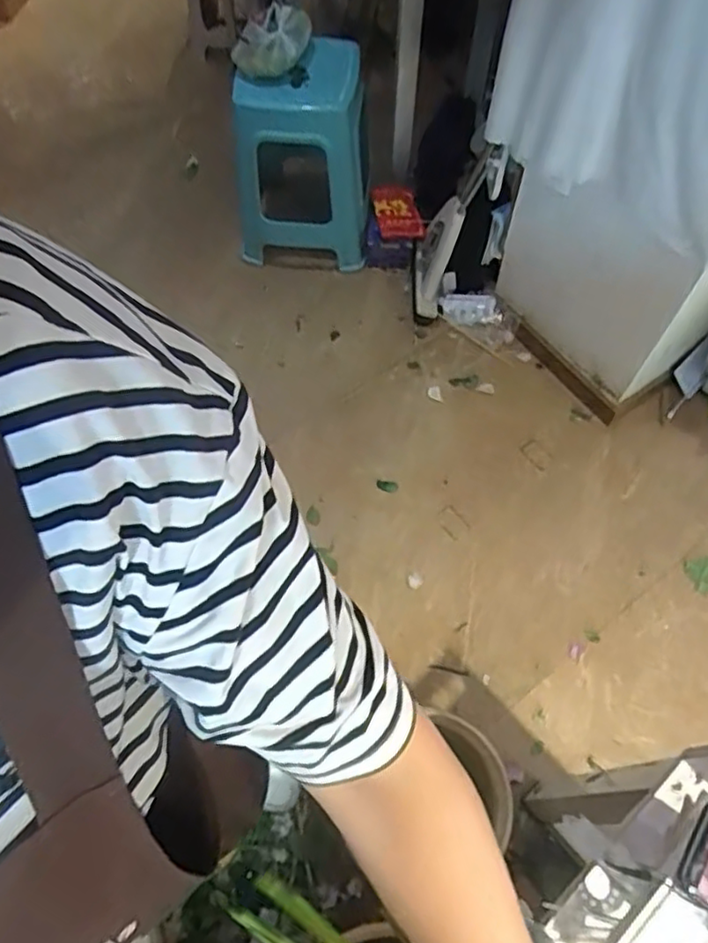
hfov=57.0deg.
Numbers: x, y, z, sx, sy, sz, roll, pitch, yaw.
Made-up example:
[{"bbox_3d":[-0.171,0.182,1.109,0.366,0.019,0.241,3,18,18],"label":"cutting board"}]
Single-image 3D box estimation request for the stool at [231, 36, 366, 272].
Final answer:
[{"bbox_3d":[-0.131,-0.782,1.654,0.315,0.413,0.335,1,63,1],"label":"stool"}]

